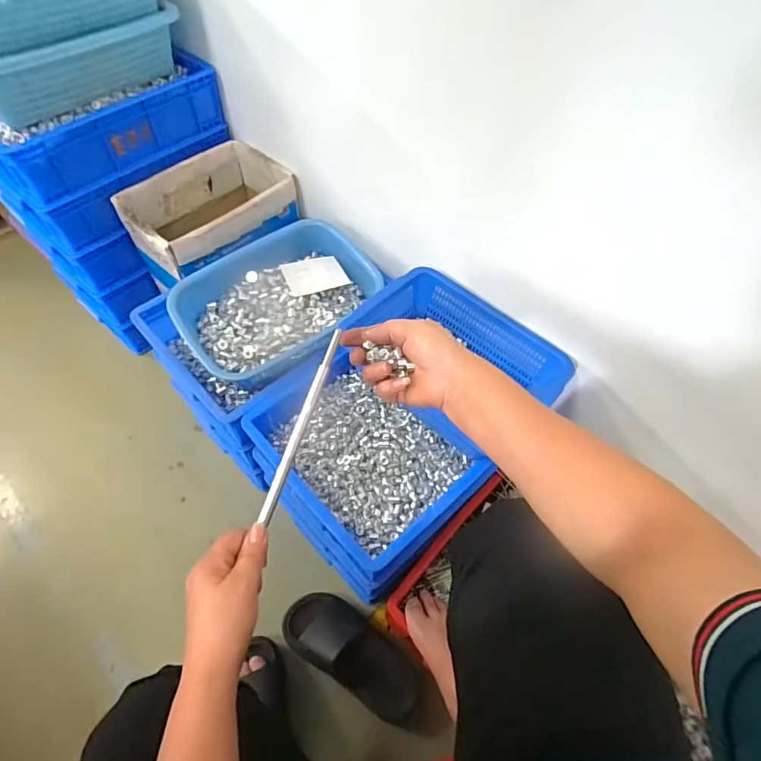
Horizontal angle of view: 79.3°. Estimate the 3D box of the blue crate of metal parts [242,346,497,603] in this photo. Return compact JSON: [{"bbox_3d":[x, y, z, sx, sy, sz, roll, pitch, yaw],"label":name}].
[{"bbox_3d":[-0.040,0.126,0.721,0.218,0.089,0.318,-38,66,-25],"label":"blue crate of metal parts"}]

